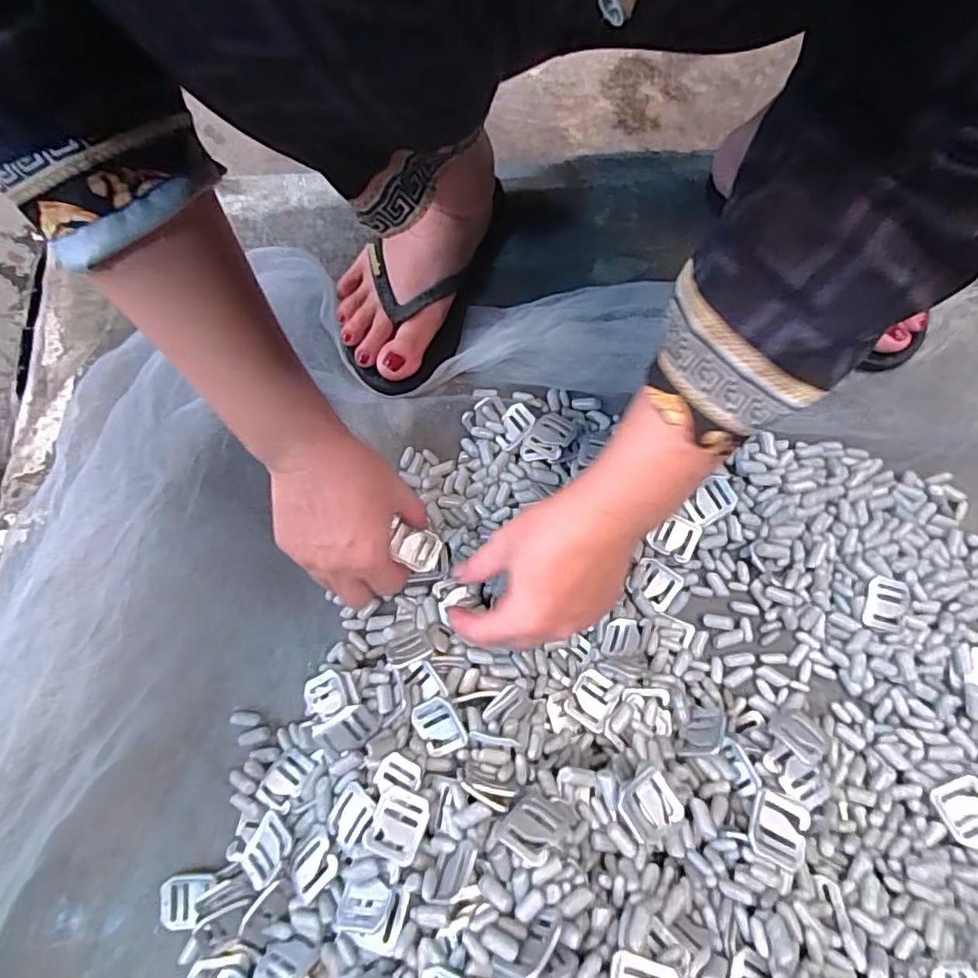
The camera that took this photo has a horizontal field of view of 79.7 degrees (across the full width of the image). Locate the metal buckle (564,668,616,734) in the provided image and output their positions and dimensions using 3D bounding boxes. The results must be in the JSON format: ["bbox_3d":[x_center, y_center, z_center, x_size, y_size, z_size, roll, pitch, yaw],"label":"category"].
[{"bbox_3d":[0.069,0.142,0.394,0.027,0.005,0.035,28,73,10],"label":"metal buckle"}]

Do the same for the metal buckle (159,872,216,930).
[{"bbox_3d":[-0.182,0.247,0.350,0.031,0.010,0.029,2,71,2],"label":"metal buckle"}]

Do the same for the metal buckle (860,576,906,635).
[{"bbox_3d":[0.270,0.079,0.399,0.031,0.006,0.035,17,88,-6],"label":"metal buckle"}]

